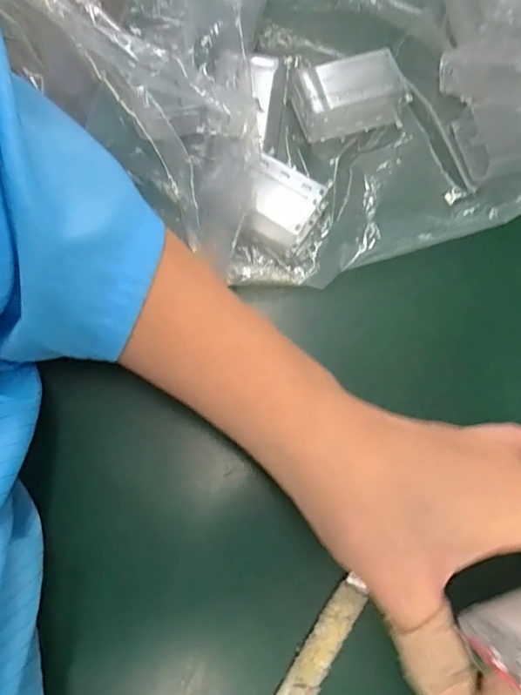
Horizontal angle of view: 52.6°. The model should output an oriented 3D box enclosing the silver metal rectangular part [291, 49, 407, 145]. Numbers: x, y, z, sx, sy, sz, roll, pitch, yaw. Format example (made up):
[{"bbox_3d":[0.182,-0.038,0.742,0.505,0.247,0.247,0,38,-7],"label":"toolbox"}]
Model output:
[{"bbox_3d":[0.047,-0.138,0.291,0.059,0.021,0.034,-16,74,-7],"label":"silver metal rectangular part"}]

